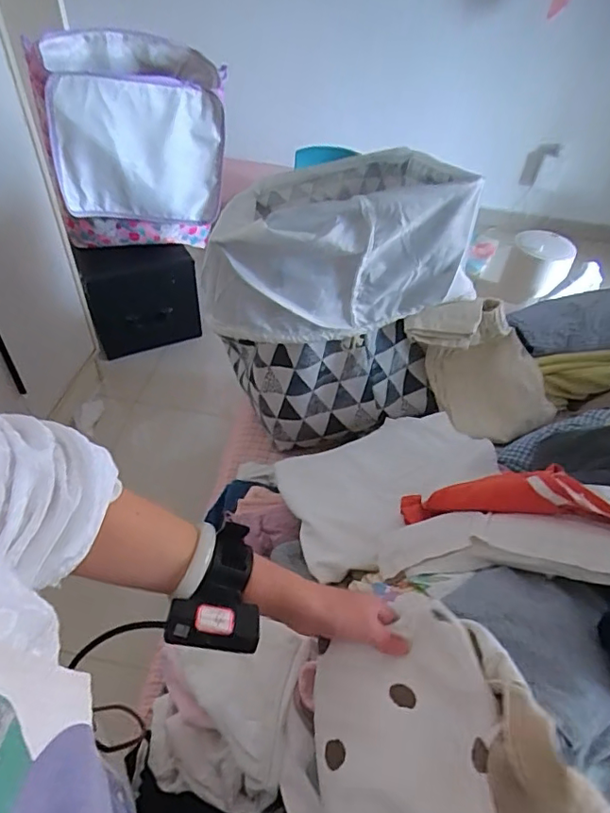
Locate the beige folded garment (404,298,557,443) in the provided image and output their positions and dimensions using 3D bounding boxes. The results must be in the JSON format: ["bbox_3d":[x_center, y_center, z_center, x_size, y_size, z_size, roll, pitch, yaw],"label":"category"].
[{"bbox_3d":[0.301,-0.063,0.929,0.262,0.171,0.143,27,52,21],"label":"beige folded garment"}]

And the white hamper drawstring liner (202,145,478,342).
[{"bbox_3d":[0.052,-0.219,0.795,0.407,0.239,0.094,-3,47,-6],"label":"white hamper drawstring liner"}]

